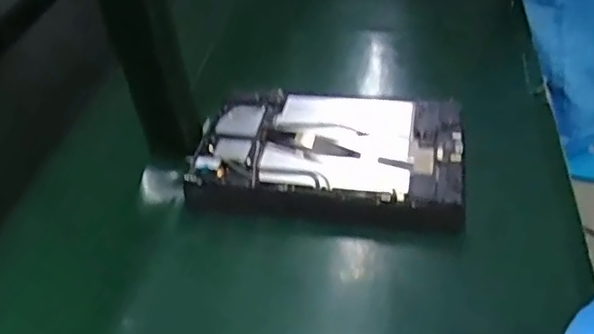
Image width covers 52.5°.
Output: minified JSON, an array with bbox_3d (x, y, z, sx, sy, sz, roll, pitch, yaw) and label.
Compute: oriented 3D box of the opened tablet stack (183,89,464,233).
[{"bbox_3d":[0.030,-0.015,0.565,0.240,0.030,0.156,5,42,13],"label":"opened tablet stack"}]

